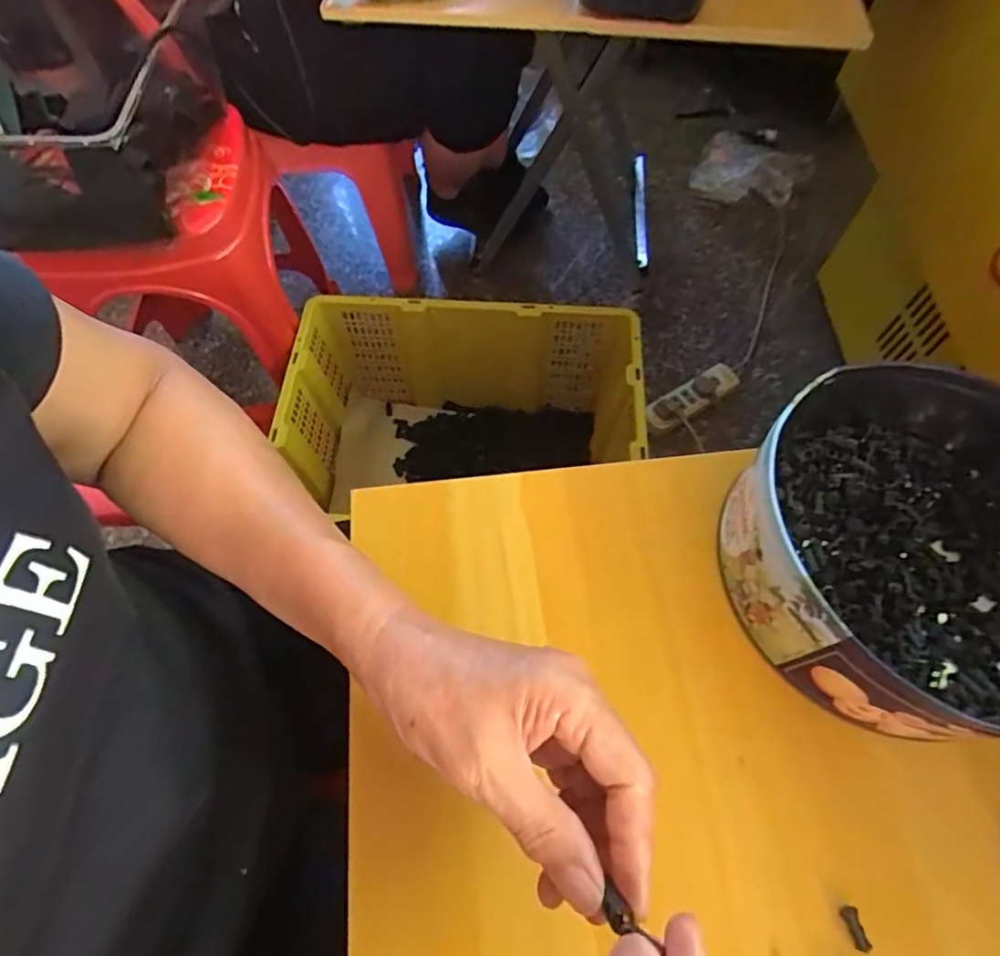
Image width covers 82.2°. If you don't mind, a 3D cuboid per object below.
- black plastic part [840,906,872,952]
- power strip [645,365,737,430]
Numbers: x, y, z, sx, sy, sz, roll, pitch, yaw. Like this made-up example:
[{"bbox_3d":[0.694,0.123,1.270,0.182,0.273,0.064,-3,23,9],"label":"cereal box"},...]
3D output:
[{"bbox_3d":[0.167,0.210,0.267,0.008,0.004,0.017,-16,65,-7],"label":"black plastic part"},{"bbox_3d":[0.340,-0.144,1.015,0.178,0.046,0.060,-32,68,-14],"label":"power strip"}]

